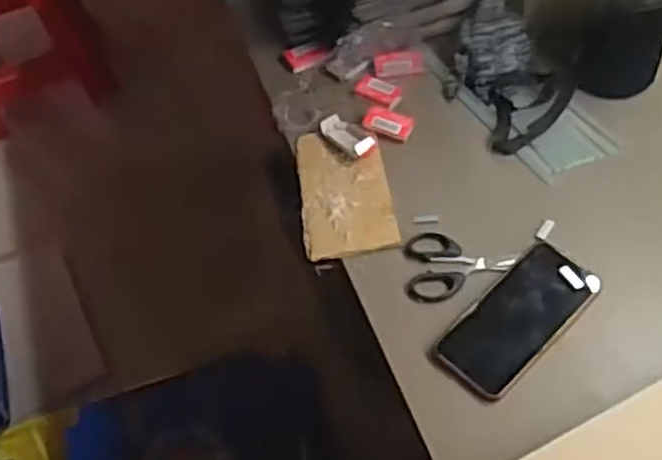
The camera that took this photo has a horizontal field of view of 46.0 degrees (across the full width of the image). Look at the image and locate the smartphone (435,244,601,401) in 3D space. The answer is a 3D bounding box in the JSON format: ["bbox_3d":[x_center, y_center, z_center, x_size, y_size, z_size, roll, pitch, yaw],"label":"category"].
[{"bbox_3d":[0.175,0.082,0.720,0.161,0.007,0.081,-44,56,-17],"label":"smartphone"}]

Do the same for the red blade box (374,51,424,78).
[{"bbox_3d":[0.082,-0.199,0.936,0.056,0.011,0.029,-6,87,10],"label":"red blade box"}]

